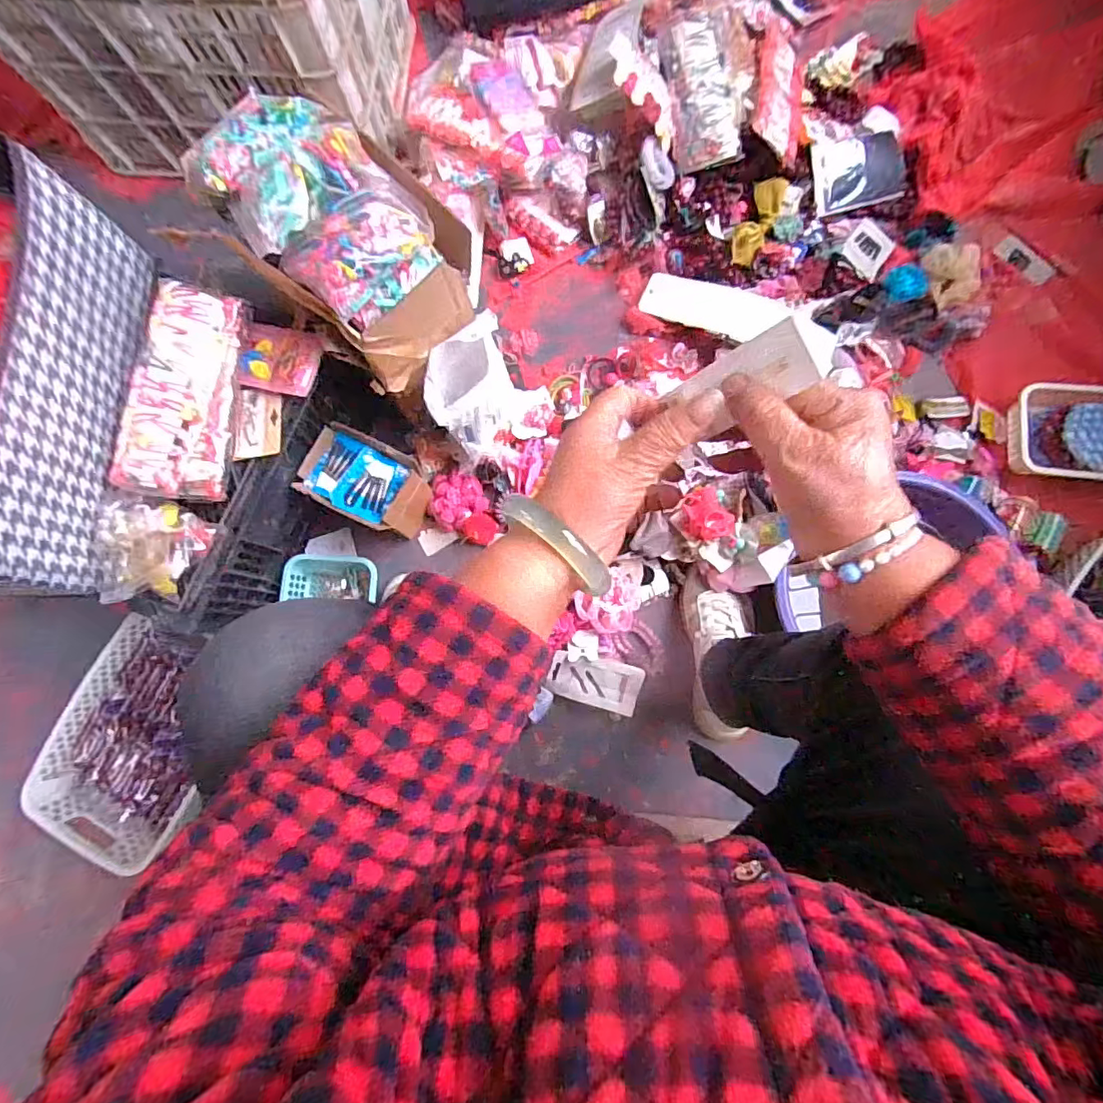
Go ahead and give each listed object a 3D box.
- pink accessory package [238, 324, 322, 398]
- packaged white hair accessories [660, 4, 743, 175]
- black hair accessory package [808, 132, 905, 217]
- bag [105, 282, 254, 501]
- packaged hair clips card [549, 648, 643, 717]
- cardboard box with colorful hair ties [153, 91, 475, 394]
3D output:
[{"bbox_3d":[-0.314,-0.223,0.642,0.092,0.024,0.073,15,82,5],"label":"pink accessory package"},{"bbox_3d":[0.225,-0.696,0.821,0.103,0.037,0.238,-2,81,2],"label":"packaged white hair accessories"},{"bbox_3d":[0.477,-0.590,0.849,0.147,0.021,0.101,-15,100,-6],"label":"black hair accessory package"},{"bbox_3d":[-0.394,-0.173,0.601,0.088,0.066,0.232,10,82,4],"label":"bag"},{"bbox_3d":[0.060,0.178,0.745,0.128,0.014,0.066,14,99,-7],"label":"packaged hair clips card"},{"bbox_3d":[-0.228,-0.343,0.602,0.248,0.154,0.196,33,84,7],"label":"cardboard box with colorful hair ties"}]

